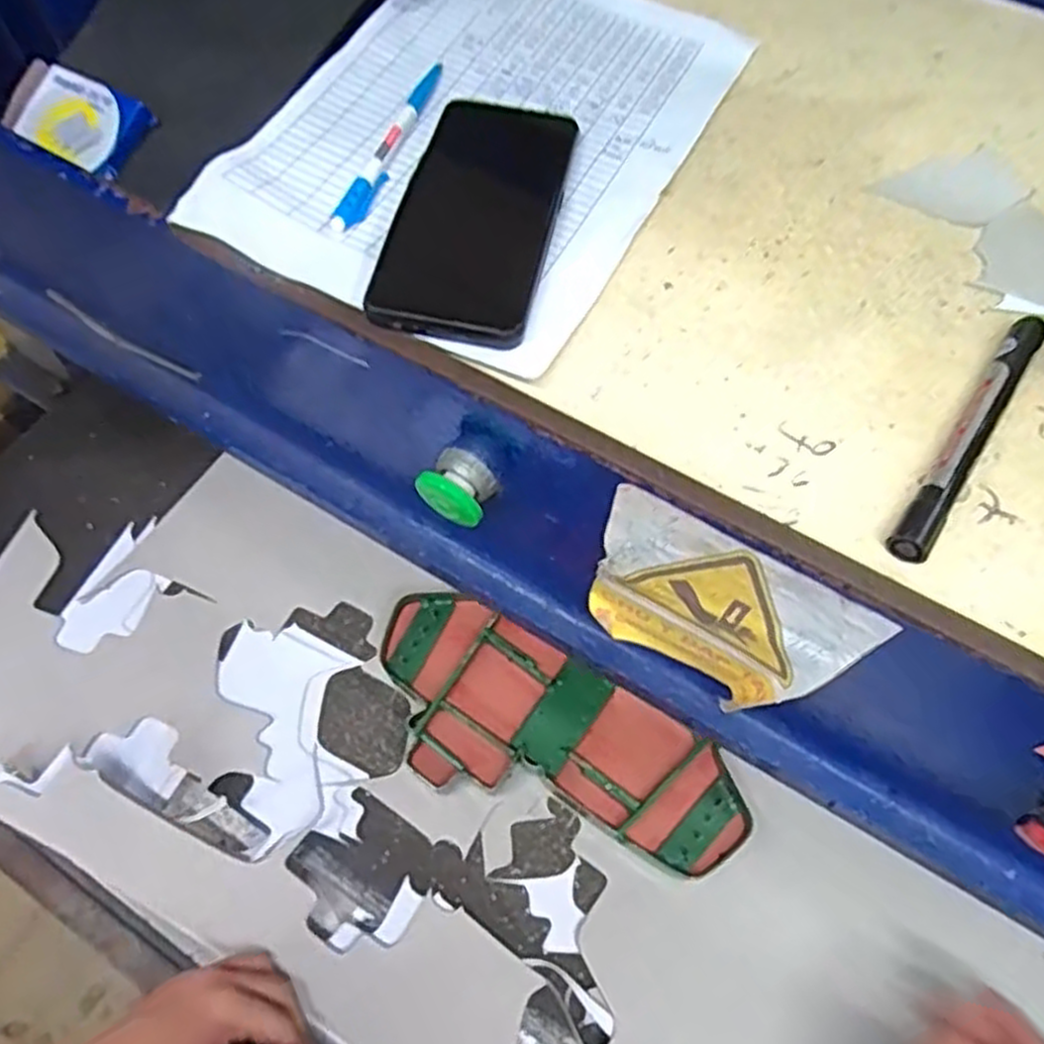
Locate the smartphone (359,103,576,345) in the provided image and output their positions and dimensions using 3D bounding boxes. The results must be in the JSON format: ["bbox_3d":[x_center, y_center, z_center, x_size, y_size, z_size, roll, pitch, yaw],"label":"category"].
[{"bbox_3d":[-0.022,-0.154,0.390,0.075,0.013,0.158,10,63,5],"label":"smartphone"}]

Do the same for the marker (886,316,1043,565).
[{"bbox_3d":[0.199,-0.040,0.340,0.015,0.014,0.148,34,67,16],"label":"marker"}]

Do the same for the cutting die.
[{"bbox_3d":[0.023,0.162,0.581,0.281,0.039,0.136,26,65,13],"label":"cutting die"}]

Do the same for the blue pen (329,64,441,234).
[{"bbox_3d":[-0.070,-0.210,0.424,0.013,0.008,0.139,17,64,8],"label":"blue pen"}]

